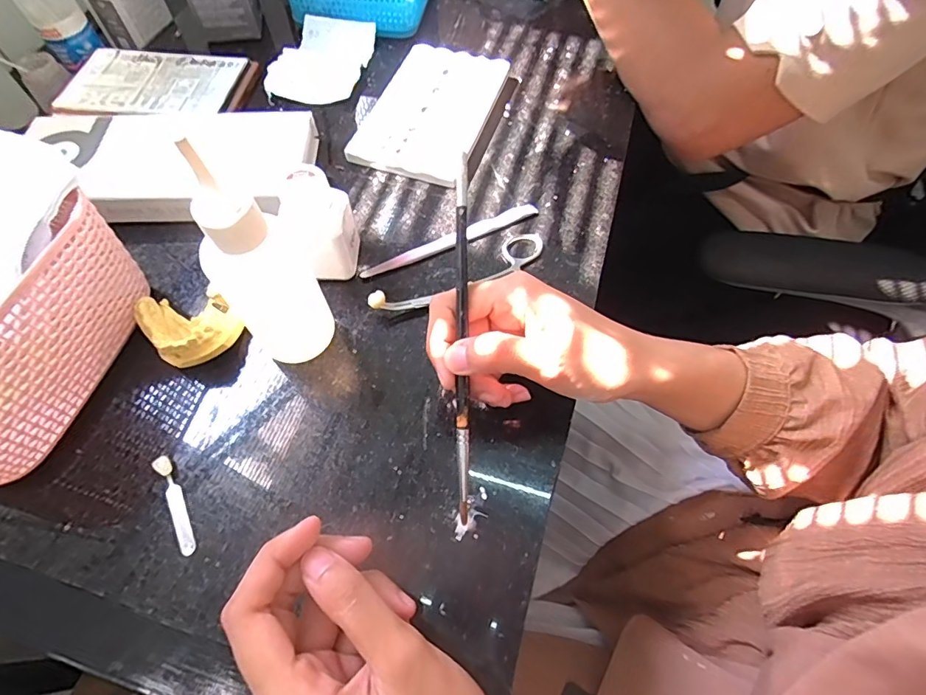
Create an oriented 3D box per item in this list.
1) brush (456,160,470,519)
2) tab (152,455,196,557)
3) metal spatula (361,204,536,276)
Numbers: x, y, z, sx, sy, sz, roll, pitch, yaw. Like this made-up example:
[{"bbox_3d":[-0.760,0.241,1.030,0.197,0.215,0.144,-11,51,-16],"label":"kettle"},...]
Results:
[{"bbox_3d":[0.000,-0.002,0.242,0.006,0.007,0.185,0,94,-1],"label":"brush"},{"bbox_3d":[-0.157,0.085,0.256,0.009,0.007,0.056,-26,65,-14],"label":"tab"},{"bbox_3d":[-0.007,-0.079,0.343,0.138,0.008,0.015,-27,65,-14],"label":"metal spatula"}]

